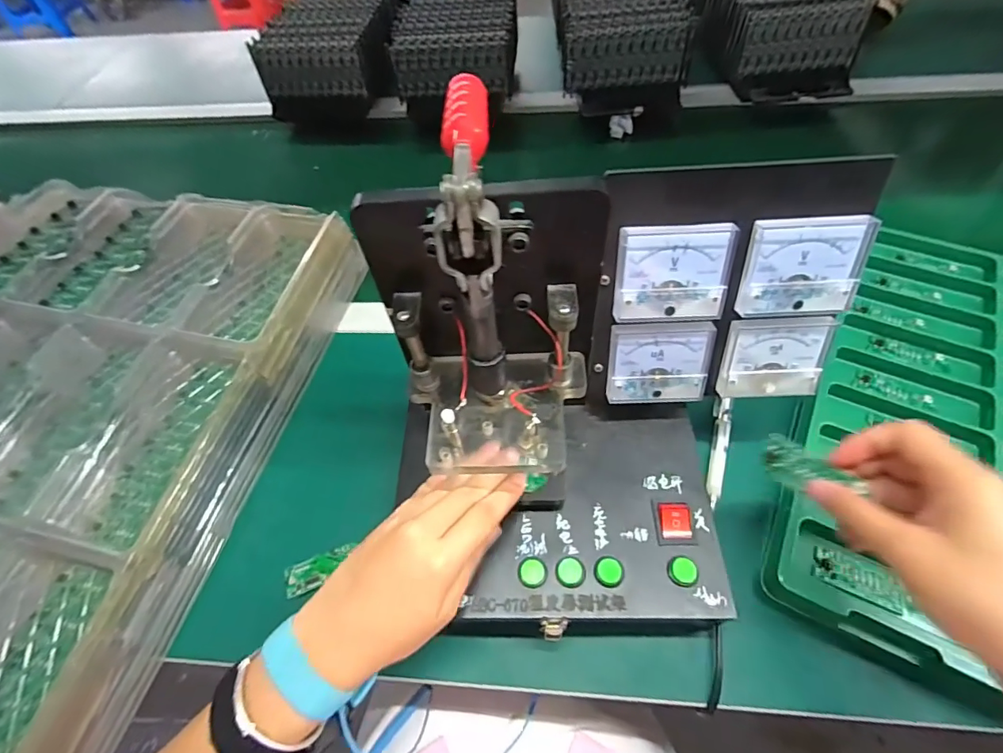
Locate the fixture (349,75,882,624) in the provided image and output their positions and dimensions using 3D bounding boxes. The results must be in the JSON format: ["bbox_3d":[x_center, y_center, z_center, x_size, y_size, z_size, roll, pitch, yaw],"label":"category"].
[{"bbox_3d":[0.071,0.008,0.253,0.264,0.217,0.201,1,56,5],"label":"fixture"}]

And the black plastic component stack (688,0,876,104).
[{"bbox_3d":[0.393,-0.573,0.742,0.181,0.092,0.401,-5,55,1],"label":"black plastic component stack"}]

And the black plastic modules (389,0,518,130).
[{"bbox_3d":[-0.066,-0.500,0.740,0.166,0.104,0.214,0,56,4],"label":"black plastic modules"}]

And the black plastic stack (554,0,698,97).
[{"bbox_3d":[0.177,-0.581,0.755,0.168,0.068,0.370,-1,56,4],"label":"black plastic stack"}]

